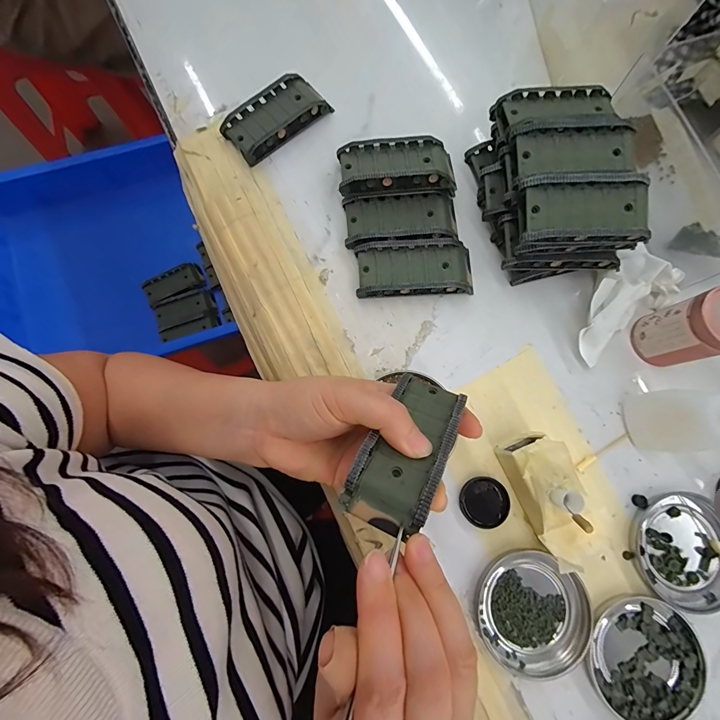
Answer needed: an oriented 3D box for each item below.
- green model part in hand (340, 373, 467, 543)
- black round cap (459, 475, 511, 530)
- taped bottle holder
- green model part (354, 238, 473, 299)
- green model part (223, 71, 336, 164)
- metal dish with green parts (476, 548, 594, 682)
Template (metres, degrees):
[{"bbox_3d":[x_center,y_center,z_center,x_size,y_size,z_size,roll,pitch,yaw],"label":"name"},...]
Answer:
[{"bbox_3d":[0.028,0.046,0.198,0.043,0.024,0.094,34,50,6],"label":"green model part in hand"},{"bbox_3d":[0.093,0.106,0.263,0.035,0.007,0.035,0,79,0],"label":"black round cap"},{"bbox_3d":[0.133,0.097,0.249,0.044,0.040,0.089,-16,79,-4],"label":"taped bottle holder"},{"bbox_3d":[0.046,-0.077,0.295,0.095,0.020,0.045,-4,79,-1],"label":"green model part"},{"bbox_3d":[-0.076,-0.223,0.322,0.093,0.020,0.042,-39,81,-8],"label":"green model part"},{"bbox_3d":[0.122,0.178,0.246,0.076,0.014,0.075,0,79,0],"label":"metal dish with green parts"}]

